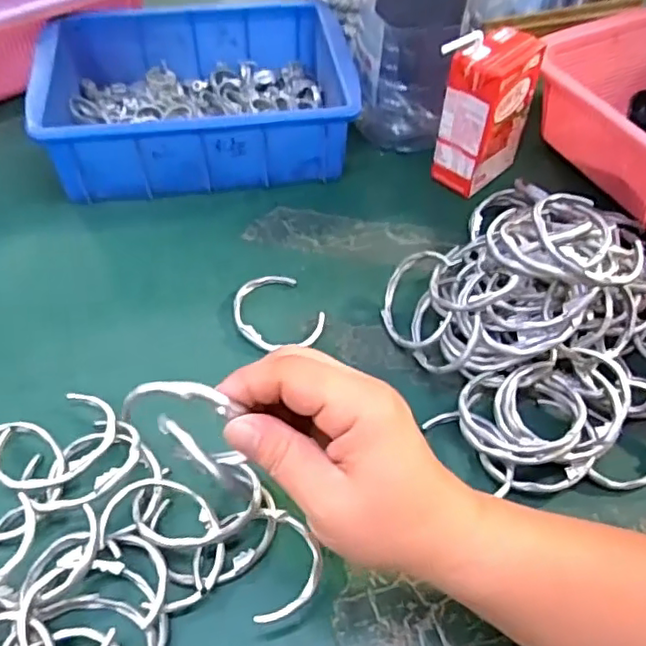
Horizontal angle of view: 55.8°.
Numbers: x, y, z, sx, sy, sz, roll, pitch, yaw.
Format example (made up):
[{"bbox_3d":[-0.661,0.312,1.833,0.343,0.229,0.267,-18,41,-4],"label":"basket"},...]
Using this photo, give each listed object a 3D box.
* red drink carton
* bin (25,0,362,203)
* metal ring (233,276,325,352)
[{"bbox_3d":[0.124,-0.161,0.472,0.073,0.113,0.043,-35,62,-26],"label":"red drink carton"},{"bbox_3d":[-0.103,-0.189,0.513,0.235,0.072,0.164,-7,53,-9],"label":"bin"},{"bbox_3d":[-0.033,-0.007,0.418,0.054,0.005,0.065,-26,58,-21],"label":"metal ring"}]

